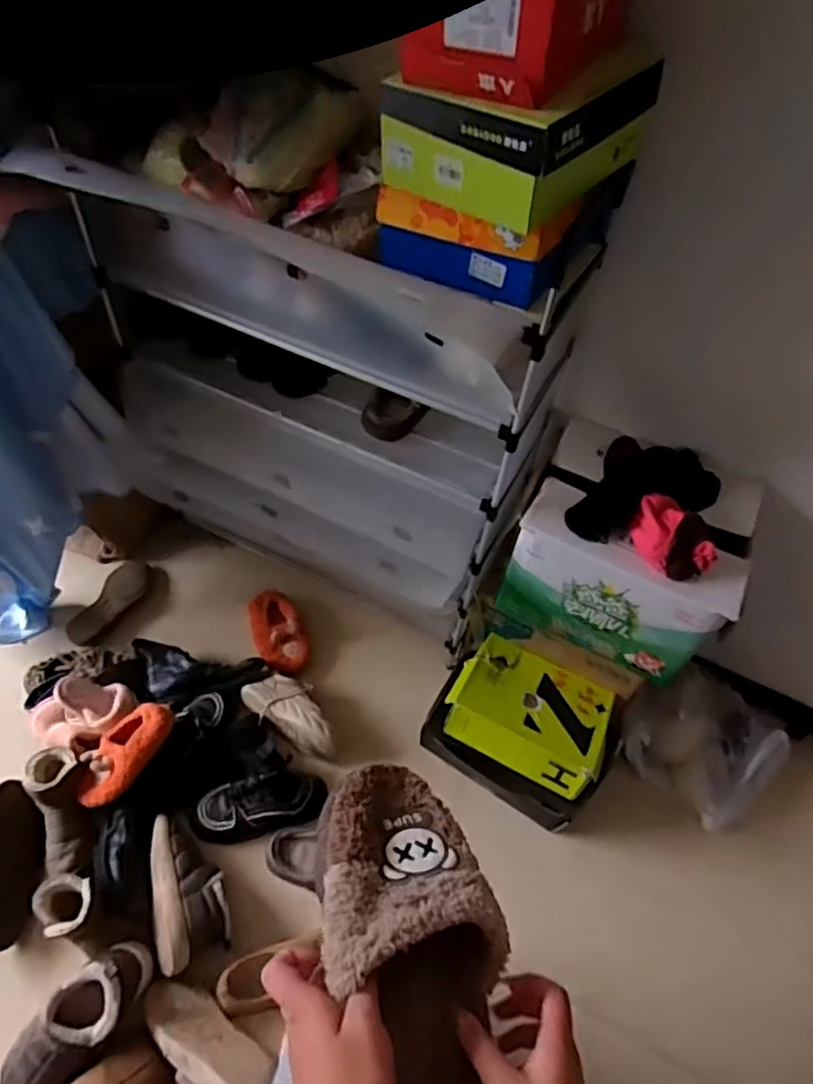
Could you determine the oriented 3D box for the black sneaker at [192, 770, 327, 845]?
[{"bbox_3d":[-0.310,0.548,1.334,0.265,0.091,0.110,-10,55,-12],"label":"black sneaker"}]

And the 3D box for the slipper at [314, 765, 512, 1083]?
[{"bbox_3d":[0.005,0.291,0.473,0.124,0.086,0.252,-9,59,-12],"label":"slipper"}]

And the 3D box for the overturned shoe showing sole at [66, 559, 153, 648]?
[{"bbox_3d":[-0.743,0.150,1.622,0.108,0.083,0.264,16,54,7],"label":"overturned shoe showing sole"}]

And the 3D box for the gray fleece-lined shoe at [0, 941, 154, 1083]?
[{"bbox_3d":[-0.564,0.826,1.087,0.119,0.111,0.266,38,76,22],"label":"gray fleece-lined shoe"}]

